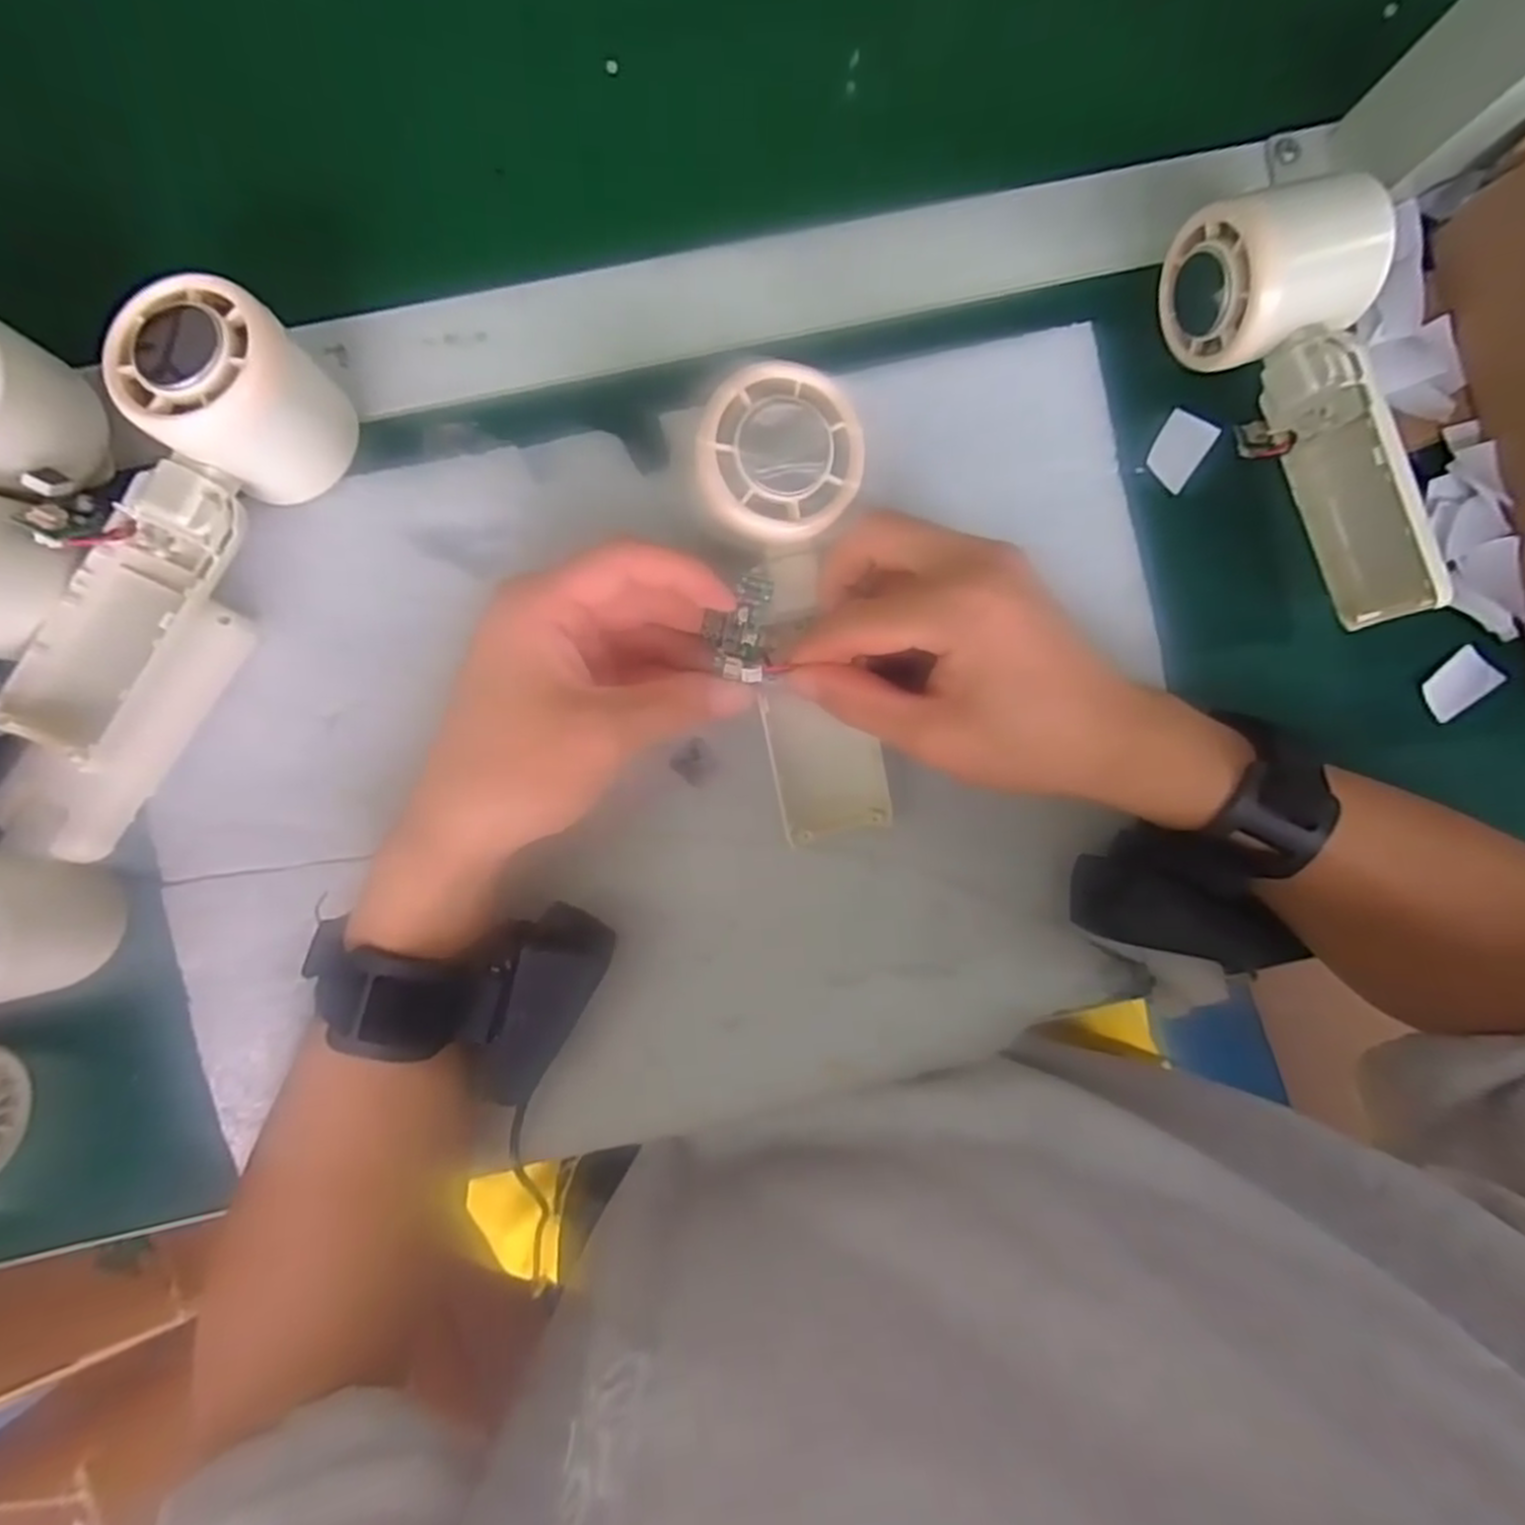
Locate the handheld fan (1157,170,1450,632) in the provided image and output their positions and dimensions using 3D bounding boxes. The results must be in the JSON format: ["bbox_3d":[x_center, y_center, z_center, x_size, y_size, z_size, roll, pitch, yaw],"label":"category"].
[{"bbox_3d":[0.208,-0.131,0.287,0.062,0.050,0.162,-17,92,-2],"label":"handheld fan"}]

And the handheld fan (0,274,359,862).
[{"bbox_3d":[-0.217,-0.064,0.271,0.062,0.051,0.201,27,90,-3],"label":"handheld fan"}]

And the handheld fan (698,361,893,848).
[{"bbox_3d":[0.014,-0.045,0.270,0.055,0.028,0.169,-10,113,-1],"label":"handheld fan"}]

